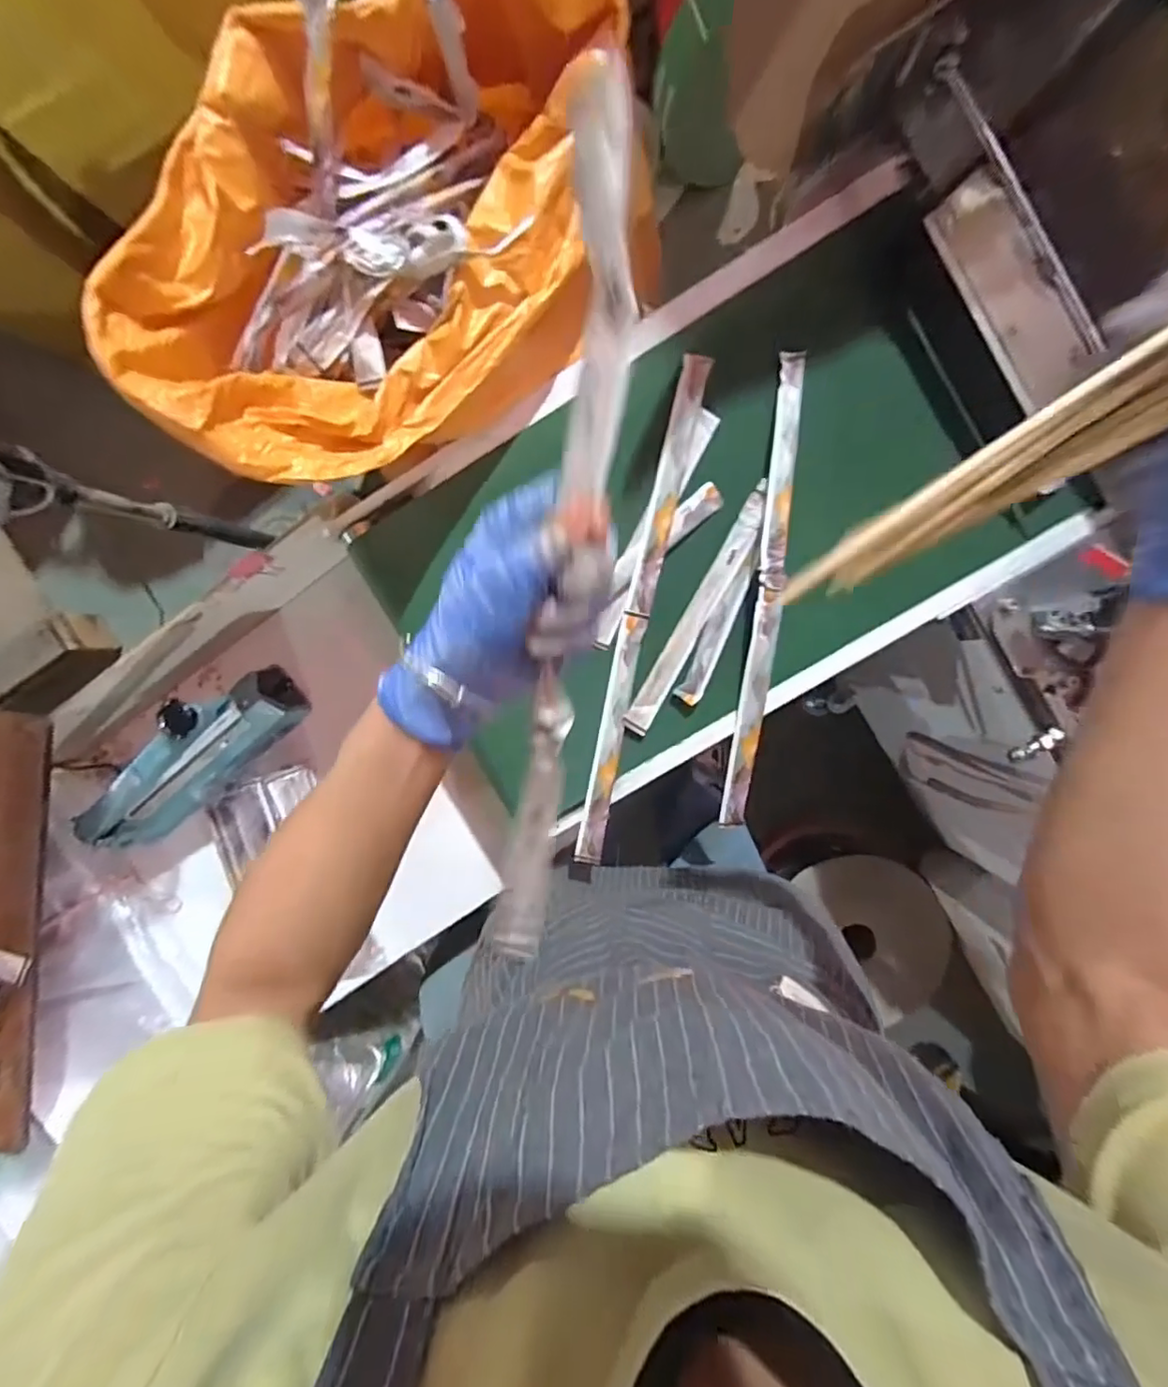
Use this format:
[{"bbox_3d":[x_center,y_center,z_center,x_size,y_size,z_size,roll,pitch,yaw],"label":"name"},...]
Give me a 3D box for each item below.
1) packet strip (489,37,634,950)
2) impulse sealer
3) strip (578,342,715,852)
[{"bbox_3d":[-0.018,-0.004,0.308,0.030,0.013,0.458,10,122,2],"label":"packet strip"},{"bbox_3d":[-0.507,0.095,0.737,0.287,0.162,0.081,-38,92,5],"label":"impulse sealer"},{"bbox_3d":[0.058,-0.077,0.631,0.032,0.015,0.536,12,95,2],"label":"strip"}]

